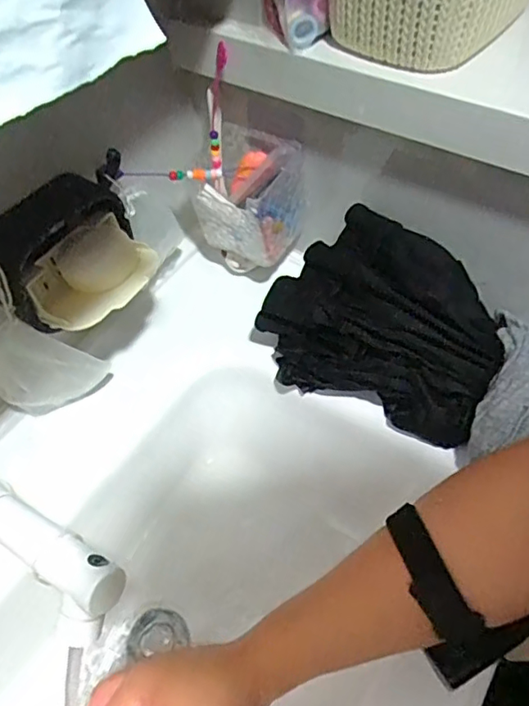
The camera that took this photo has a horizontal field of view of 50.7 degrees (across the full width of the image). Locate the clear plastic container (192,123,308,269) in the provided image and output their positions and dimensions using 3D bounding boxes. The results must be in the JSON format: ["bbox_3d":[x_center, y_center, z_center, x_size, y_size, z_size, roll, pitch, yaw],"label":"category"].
[{"bbox_3d":[-0.017,-0.158,0.592,0.100,0.124,0.083,25,59,20],"label":"clear plastic container"}]

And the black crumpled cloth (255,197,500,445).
[{"bbox_3d":[0.107,-0.030,0.514,0.210,0.034,0.175,22,99,12],"label":"black crumpled cloth"}]

